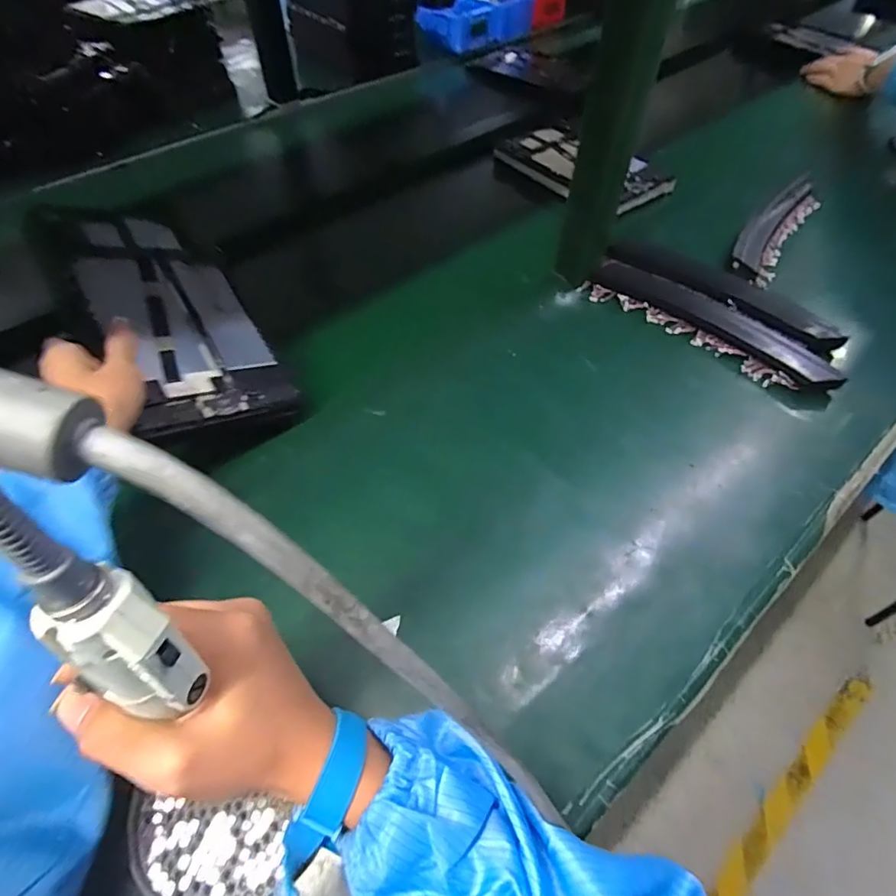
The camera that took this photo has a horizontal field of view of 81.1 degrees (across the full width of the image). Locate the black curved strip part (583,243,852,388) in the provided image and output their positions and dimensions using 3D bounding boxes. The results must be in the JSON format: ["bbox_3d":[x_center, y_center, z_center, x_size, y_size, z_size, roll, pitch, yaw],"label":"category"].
[{"bbox_3d":[0.303,-0.162,0.604,0.288,0.026,0.131,37,62,25],"label":"black curved strip part"}]

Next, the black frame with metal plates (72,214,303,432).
[{"bbox_3d":[-0.247,-0.121,0.482,0.145,0.021,0.235,-13,67,-45],"label":"black frame with metal plates"}]

